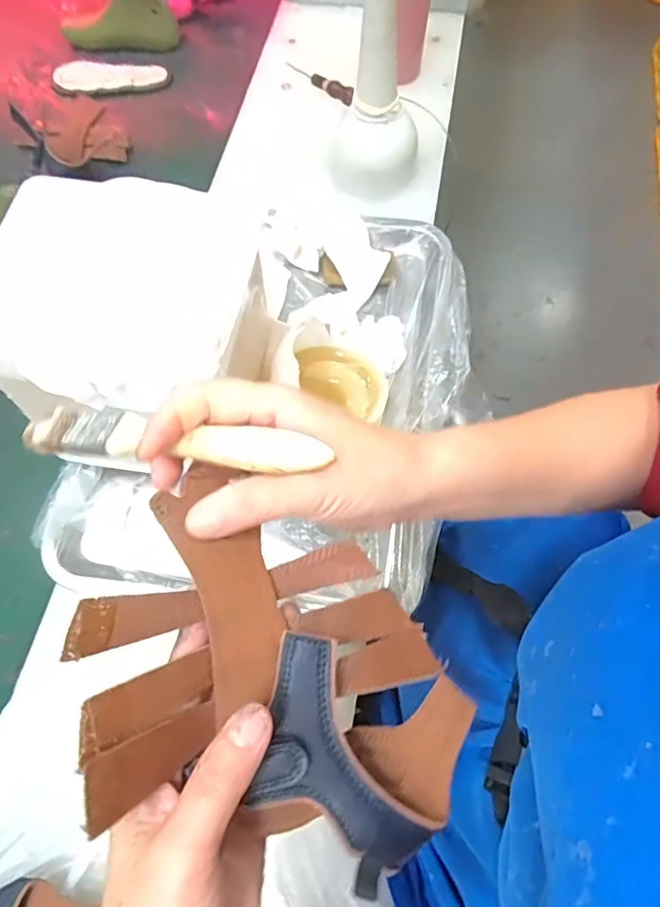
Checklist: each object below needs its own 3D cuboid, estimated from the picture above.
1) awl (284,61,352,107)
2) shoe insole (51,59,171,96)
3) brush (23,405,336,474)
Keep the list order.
[{"bbox_3d":[-0.013,-0.444,0.659,0.016,0.015,0.116,-42,72,-15],"label":"awl"},{"bbox_3d":[-0.293,-0.505,0.743,0.151,0.012,0.049,1,67,2],"label":"shoe insole"},{"bbox_3d":[-0.071,-0.007,0.243,0.140,0.006,0.023,6,66,17],"label":"brush"}]

